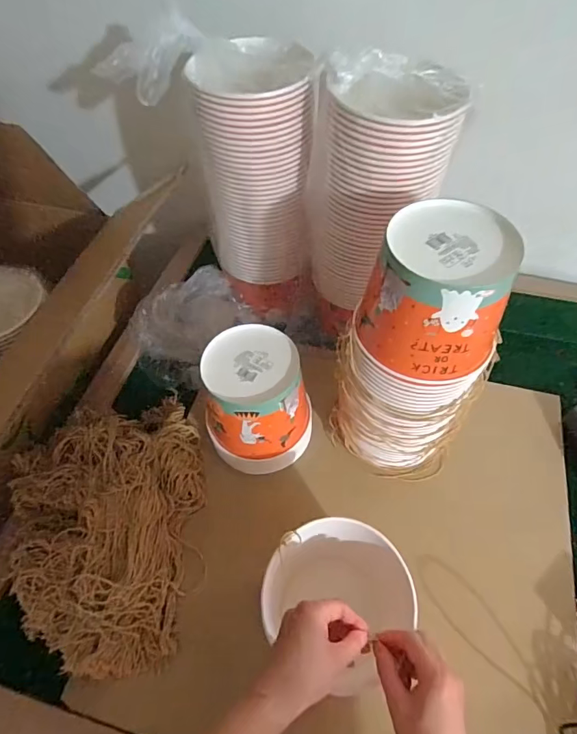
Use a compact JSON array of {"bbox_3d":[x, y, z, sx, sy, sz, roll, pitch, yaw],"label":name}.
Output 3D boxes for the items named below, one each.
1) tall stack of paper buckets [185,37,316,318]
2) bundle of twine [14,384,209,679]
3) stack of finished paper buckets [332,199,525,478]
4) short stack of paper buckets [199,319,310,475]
[{"bbox_3d":[-0.043,-0.259,0.692,0.149,0.367,0.149,-2,55,0],"label":"tall stack of paper buckets"},{"bbox_3d":[-0.248,0.213,0.620,0.263,0.063,0.357,-11,55,-7],"label":"bundle of twine"},{"bbox_3d":[0.161,-0.002,0.573,0.149,0.362,0.145,-32,60,-20],"label":"stack of finished paper buckets"},{"bbox_3d":[-0.042,0.051,0.657,0.148,0.181,0.138,-3,55,-1],"label":"short stack of paper buckets"}]

